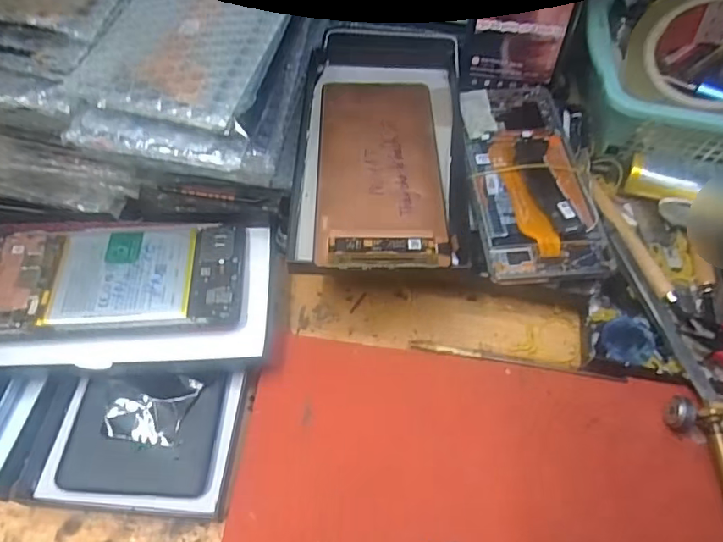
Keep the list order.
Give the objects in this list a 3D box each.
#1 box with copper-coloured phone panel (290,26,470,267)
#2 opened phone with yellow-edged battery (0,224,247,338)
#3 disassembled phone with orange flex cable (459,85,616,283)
[{"bbox_3d":[0.016,-0.090,0.345,0.105,0.026,0.225,3,58,-2],"label":"box with copper-coloured phone panel"},{"bbox_3d":[-0.145,0.001,0.311,0.151,0.005,0.075,-2,55,-6],"label":"opened phone with yellow-edged battery"},{"bbox_3d":[0.108,-0.065,0.348,0.073,0.009,0.160,-3,59,1],"label":"disassembled phone with orange flex cable"}]

